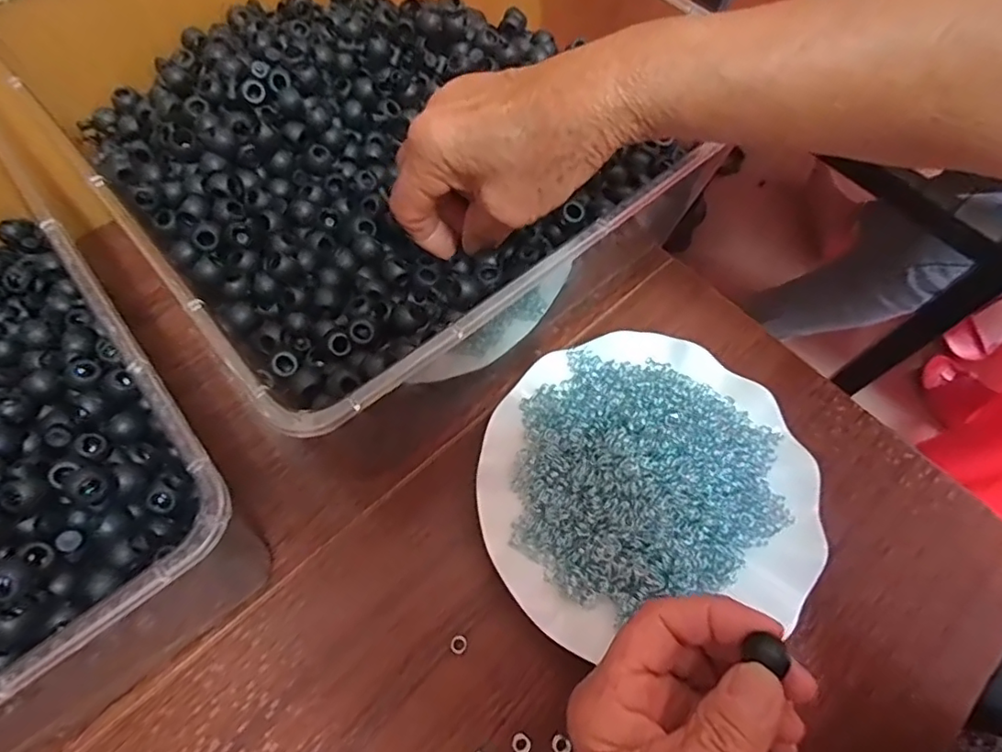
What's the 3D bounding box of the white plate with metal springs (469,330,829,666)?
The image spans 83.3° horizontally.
[{"bbox_3d":[0.078,0.054,0.318,0.184,0.046,0.166,-7,64,-8],"label":"white plate with metal springs"}]

